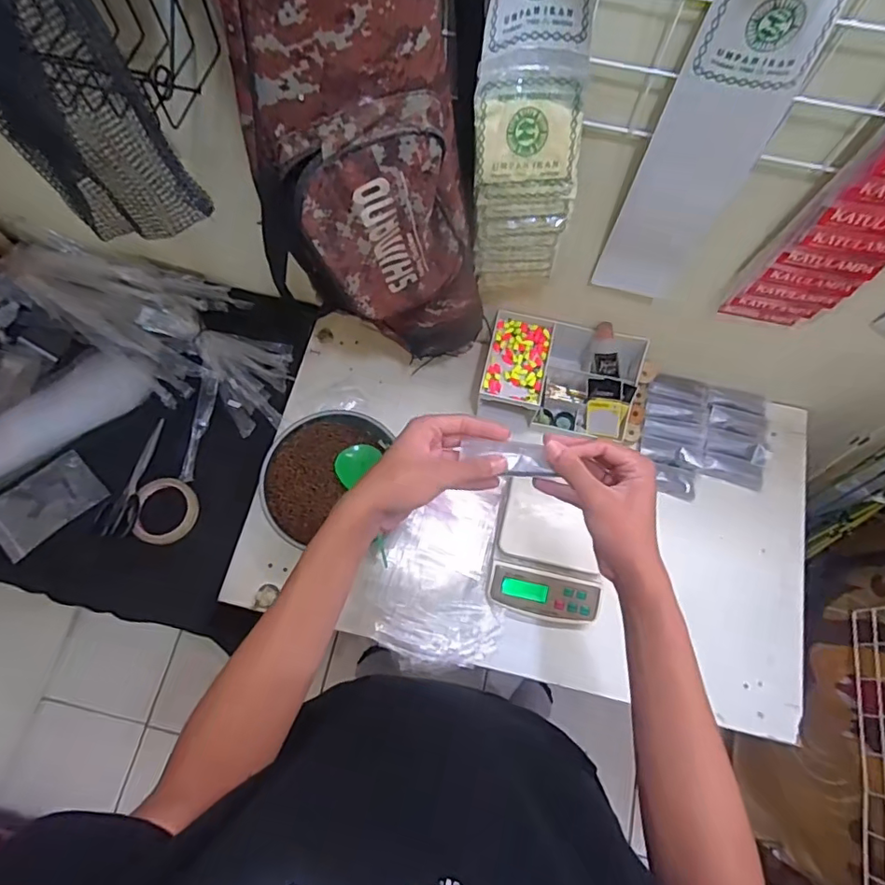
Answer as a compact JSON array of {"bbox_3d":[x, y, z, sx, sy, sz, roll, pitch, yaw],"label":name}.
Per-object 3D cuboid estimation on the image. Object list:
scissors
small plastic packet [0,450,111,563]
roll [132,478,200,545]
[{"bbox_3d":[-0.467,0.050,0.819,0.055,0.005,0.181,8,71,2],"label":"scissors"},{"bbox_3d":[-0.587,0.090,0.802,0.150,0.014,0.097,-42,76,-14],"label":"small plastic packet"},{"bbox_3d":[-0.408,0.101,0.811,0.087,0.014,0.098,-2,71,-2],"label":"roll"}]

